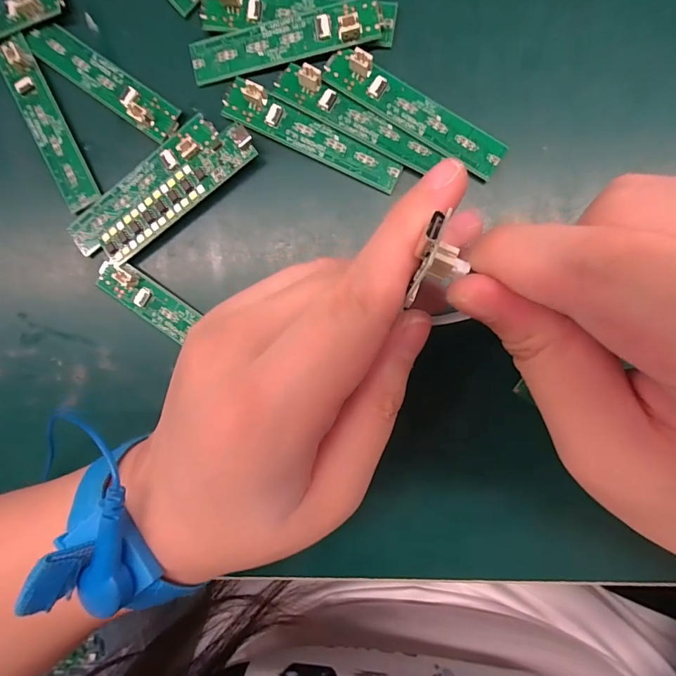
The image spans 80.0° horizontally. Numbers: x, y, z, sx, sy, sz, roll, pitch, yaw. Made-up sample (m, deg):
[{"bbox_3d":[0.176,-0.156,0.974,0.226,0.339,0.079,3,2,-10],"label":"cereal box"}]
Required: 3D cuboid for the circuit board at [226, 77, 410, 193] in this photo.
[{"bbox_3d":[-0.012,-0.088,0.175,0.083,0.009,0.016,27,94,4],"label":"circuit board"}]

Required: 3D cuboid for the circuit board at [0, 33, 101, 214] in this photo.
[{"bbox_3d":[-0.136,-0.100,0.186,0.018,0.010,0.083,-27,89,6],"label":"circuit board"}]

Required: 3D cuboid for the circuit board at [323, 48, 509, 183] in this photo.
[{"bbox_3d":[0.032,-0.095,0.168,0.082,0.007,0.017,31,91,1],"label":"circuit board"}]

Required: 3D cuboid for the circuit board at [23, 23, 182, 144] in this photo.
[{"bbox_3d":[-0.108,-0.118,0.181,0.082,0.007,0.018,36,95,4],"label":"circuit board"}]

